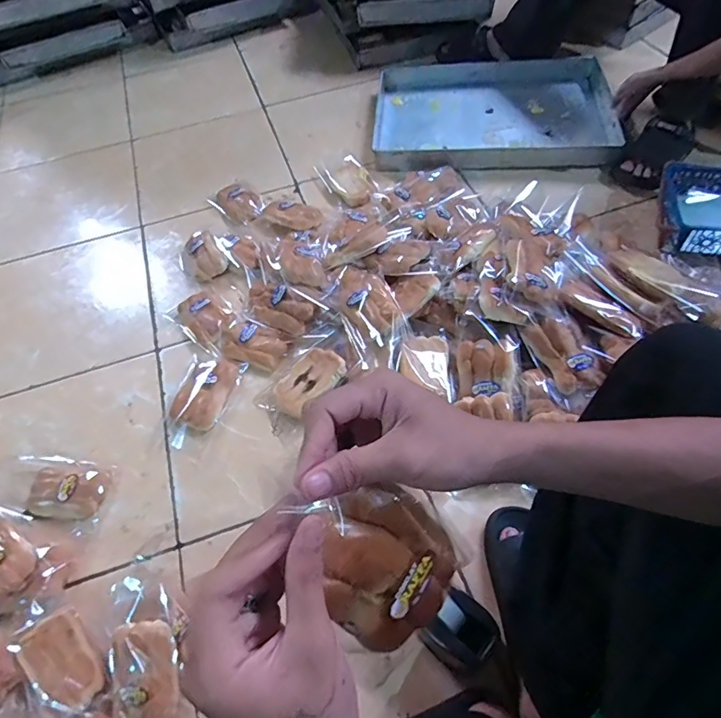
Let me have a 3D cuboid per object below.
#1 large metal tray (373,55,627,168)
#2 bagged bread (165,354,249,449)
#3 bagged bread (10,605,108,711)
[{"bbox_3d":[0.348,-0.664,1.254,0.601,0.073,0.422,3,57,7],"label":"large metal tray"},{"bbox_3d":[-0.303,0.069,0.865,0.109,0.033,0.178,21,61,18],"label":"bagged bread"},{"bbox_3d":[-0.406,0.414,0.635,0.130,0.027,0.076,37,66,25],"label":"bagged bread"}]

